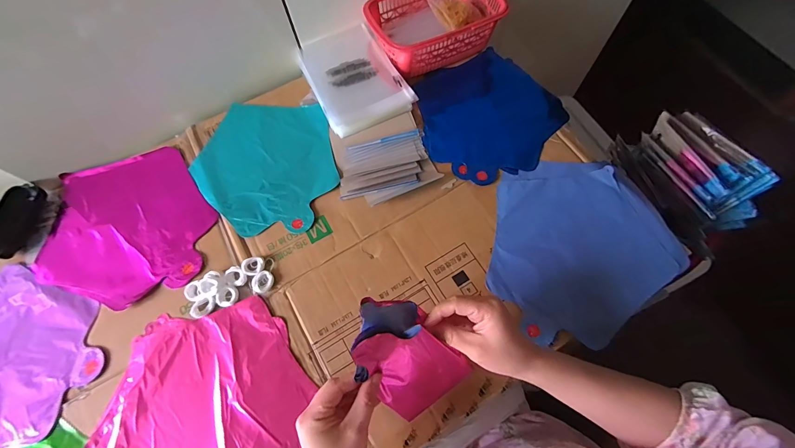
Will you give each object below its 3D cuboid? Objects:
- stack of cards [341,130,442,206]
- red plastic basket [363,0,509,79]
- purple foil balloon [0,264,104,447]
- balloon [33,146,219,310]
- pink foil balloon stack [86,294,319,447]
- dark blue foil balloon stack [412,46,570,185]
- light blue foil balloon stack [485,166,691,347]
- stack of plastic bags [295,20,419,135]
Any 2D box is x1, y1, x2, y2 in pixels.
[{"bbox_3d":[-0.017,-0.082,0.497,0.142,0.024,0.092,-23,68,-8],"label":"stack of cards"},{"bbox_3d":[0.062,-0.341,0.585,0.223,0.082,0.147,-27,68,-10],"label":"red plastic basket"},{"bbox_3d":[-0.497,0.165,0.426,0.234,0.011,0.220,-1,66,2],"label":"purple foil balloon"},{"bbox_3d":[-0.391,-0.001,0.493,0.235,0.010,0.235,-16,67,-5],"label":"balloon"},{"bbox_3d":[-0.223,0.226,0.387,0.237,0.011,0.245,-13,66,-4],"label":"pink foil balloon stack"},{"bbox_3d":[0.145,-0.177,0.554,0.229,0.027,0.232,-20,67,-7],"label":"dark blue foil balloon stack"},{"bbox_3d":[0.235,0.025,0.458,0.247,0.021,0.227,-34,70,-12],"label":"light blue foil balloon stack"},{"bbox_3d":[-0.075,-0.242,0.565,0.140,0.032,0.204,-25,68,-9],"label":"stack of plastic bags"}]

